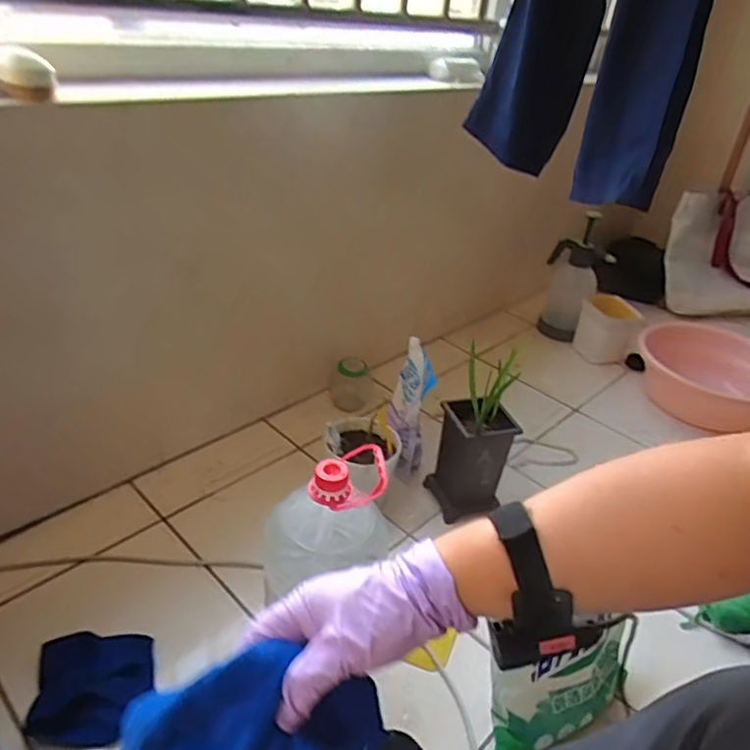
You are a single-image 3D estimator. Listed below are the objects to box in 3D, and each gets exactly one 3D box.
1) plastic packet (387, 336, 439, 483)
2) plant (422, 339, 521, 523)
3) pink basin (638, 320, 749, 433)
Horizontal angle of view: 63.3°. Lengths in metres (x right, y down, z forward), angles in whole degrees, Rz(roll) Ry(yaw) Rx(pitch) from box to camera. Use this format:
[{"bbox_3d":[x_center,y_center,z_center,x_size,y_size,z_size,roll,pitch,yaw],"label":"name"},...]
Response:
[{"bbox_3d":[0.064,0.066,1.187,0.066,0.244,0.152,-1,33,-11],"label":"plastic packet"},{"bbox_3d":[0.180,0.106,1.076,0.122,0.304,0.107,3,32,-5],"label":"plant"},{"bbox_3d":[0.865,-0.003,1.572,0.362,0.136,0.364,5,32,-3],"label":"pink basin"}]

